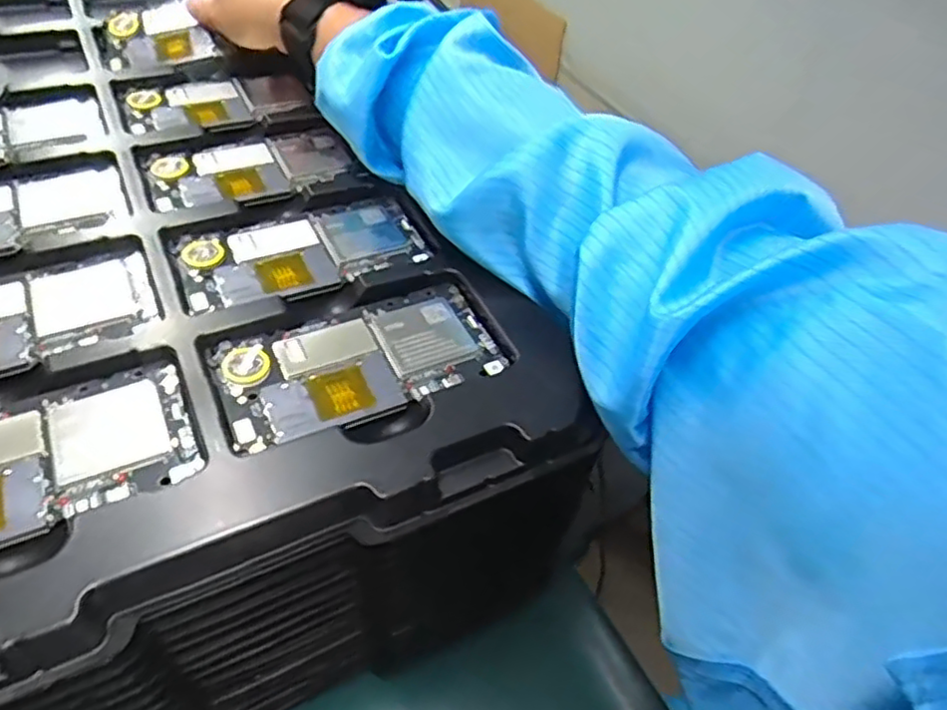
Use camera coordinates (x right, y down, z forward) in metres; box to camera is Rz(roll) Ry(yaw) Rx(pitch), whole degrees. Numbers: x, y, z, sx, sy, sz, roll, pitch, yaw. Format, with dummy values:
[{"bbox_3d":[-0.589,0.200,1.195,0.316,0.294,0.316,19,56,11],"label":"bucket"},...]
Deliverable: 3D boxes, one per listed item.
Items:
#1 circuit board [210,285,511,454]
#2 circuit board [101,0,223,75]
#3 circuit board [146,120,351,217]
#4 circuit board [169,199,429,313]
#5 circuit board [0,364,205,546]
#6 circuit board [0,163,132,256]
[{"bbox_3d":[-0.051,0.002,0.307,0.124,0.005,0.062,-18,53,-22],"label":"circuit board"},{"bbox_3d":[-0.227,-0.228,0.474,0.073,0.011,0.069,-23,71,-6],"label":"circuit board"},{"bbox_3d":[-0.130,-0.111,0.391,0.112,0.005,0.064,-22,55,-18],"label":"circuit board"},{"bbox_3d":[-0.089,-0.055,0.352,0.125,0.014,0.068,-23,55,-19],"label":"circuit board"},{"bbox_3d":[-0.174,0.041,0.253,0.123,0.011,0.066,-21,54,-18],"label":"circuit board"},{"bbox_3d":[-0.247,-0.072,0.343,0.122,0.010,0.061,-24,55,-20],"label":"circuit board"}]

